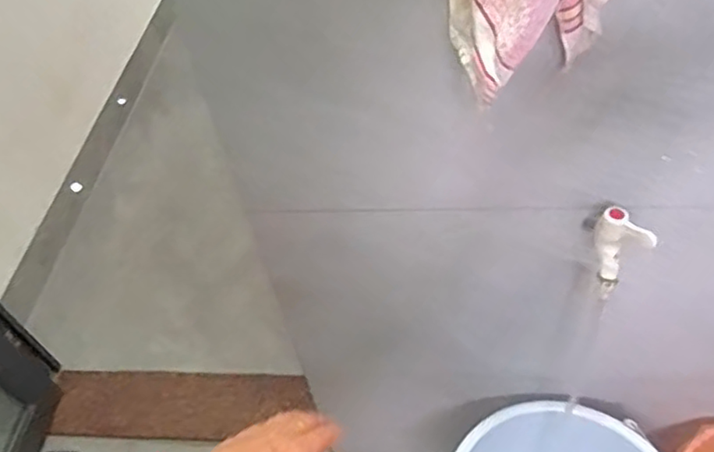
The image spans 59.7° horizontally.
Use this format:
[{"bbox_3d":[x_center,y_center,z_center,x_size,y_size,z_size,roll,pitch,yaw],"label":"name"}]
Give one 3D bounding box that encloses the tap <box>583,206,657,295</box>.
[{"bbox_3d":[0.268,0.020,0.659,0.041,0.095,0.078,-9,46,-7],"label":"tap"}]

